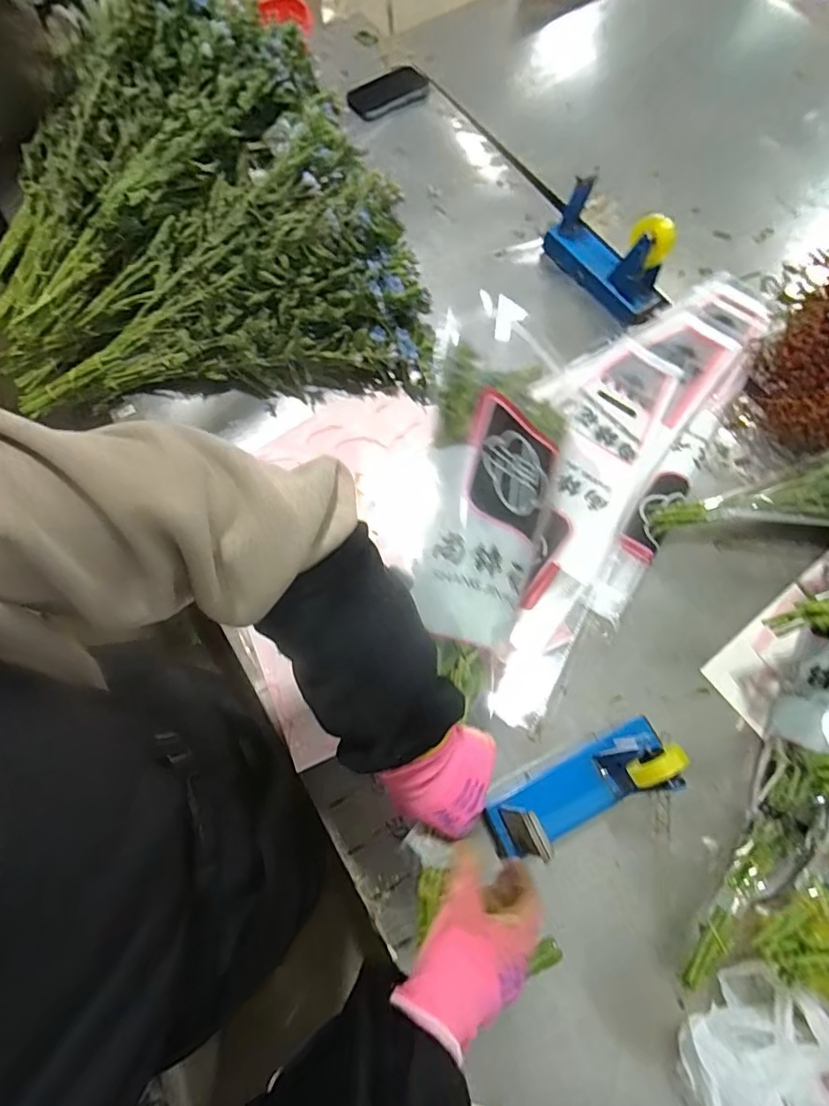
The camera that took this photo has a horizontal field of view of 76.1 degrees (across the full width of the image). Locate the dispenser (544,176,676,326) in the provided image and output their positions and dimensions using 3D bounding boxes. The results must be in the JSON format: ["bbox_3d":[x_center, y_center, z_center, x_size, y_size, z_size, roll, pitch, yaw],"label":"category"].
[{"bbox_3d":[0.294,-0.453,0.775,0.088,0.115,0.211,-35,73,-12],"label":"dispenser"}]

